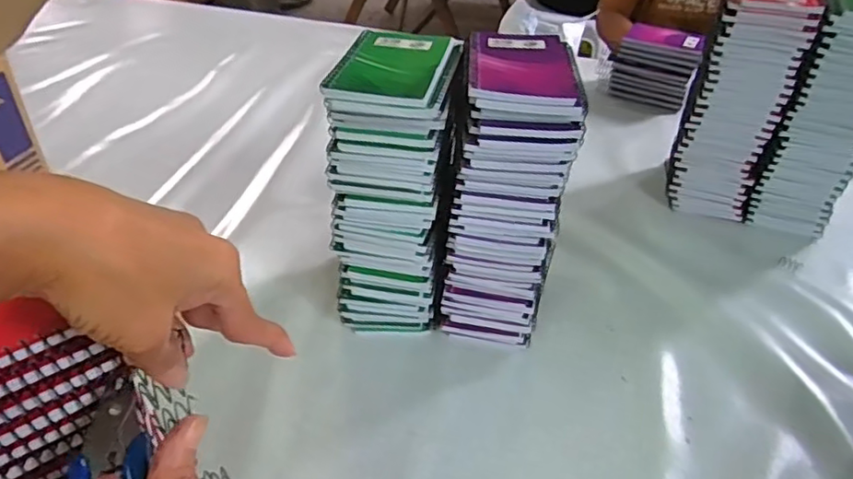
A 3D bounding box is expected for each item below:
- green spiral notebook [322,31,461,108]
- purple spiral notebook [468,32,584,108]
[{"bbox_3d":[-0.028,-0.146,0.502,0.088,0.009,0.127,9,39,8],"label":"green spiral notebook"},{"bbox_3d":[0.079,-0.148,0.504,0.086,0.009,0.129,5,39,1],"label":"purple spiral notebook"}]

